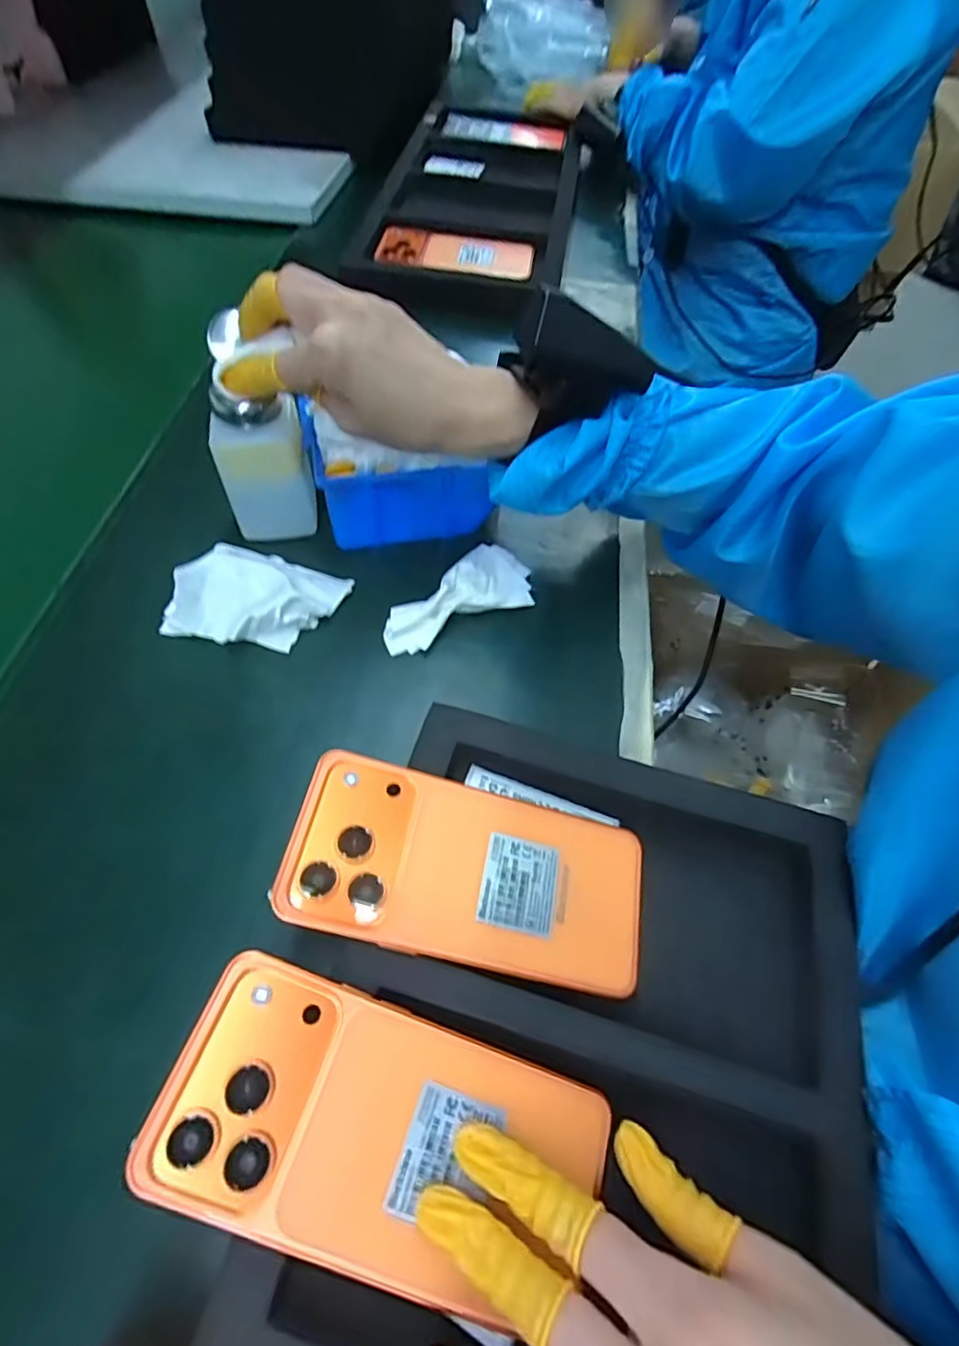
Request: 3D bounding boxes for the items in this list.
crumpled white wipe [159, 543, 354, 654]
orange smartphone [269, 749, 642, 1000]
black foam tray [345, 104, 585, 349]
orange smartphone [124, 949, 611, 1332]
[{"bbox_3d":[-0.142,-0.050,0.364,0.094,0.028,0.074,17,59,10],"label":"crumpled white wipe"},{"bbox_3d":[-0.002,0.089,0.265,0.161,0.005,0.076,17,60,-8],"label":"orange smartphone"},{"bbox_3d":[0.002,-0.546,0.676,0.220,0.052,0.455,14,58,8],"label":"black foam tray"},{"bbox_3d":[-0.033,0.165,0.211,0.155,0.011,0.072,25,58,-3],"label":"orange smartphone"}]

